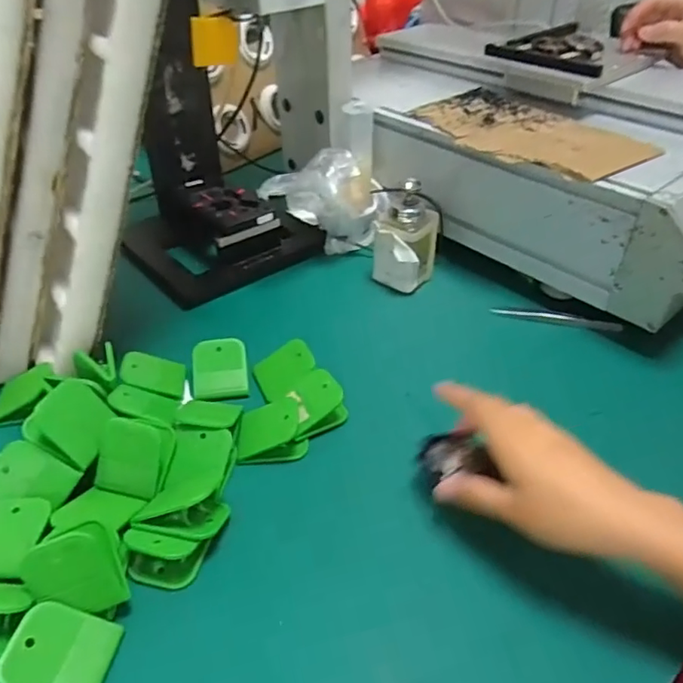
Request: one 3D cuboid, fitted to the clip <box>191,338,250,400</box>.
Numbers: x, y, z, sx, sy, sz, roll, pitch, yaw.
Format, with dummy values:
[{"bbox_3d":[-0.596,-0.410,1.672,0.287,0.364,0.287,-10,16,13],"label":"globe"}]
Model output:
[{"bbox_3d":[-0.110,0.024,0.500,0.048,0.027,0.051,-6,42,-7],"label":"clip"}]

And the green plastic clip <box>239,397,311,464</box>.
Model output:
[{"bbox_3d":[-0.056,0.071,0.449,0.053,0.026,0.046,-4,41,-4],"label":"green plastic clip"}]

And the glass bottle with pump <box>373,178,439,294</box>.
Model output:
[{"bbox_3d":[0.069,-0.114,0.600,0.054,0.108,0.054,31,50,30],"label":"glass bottle with pump"}]

